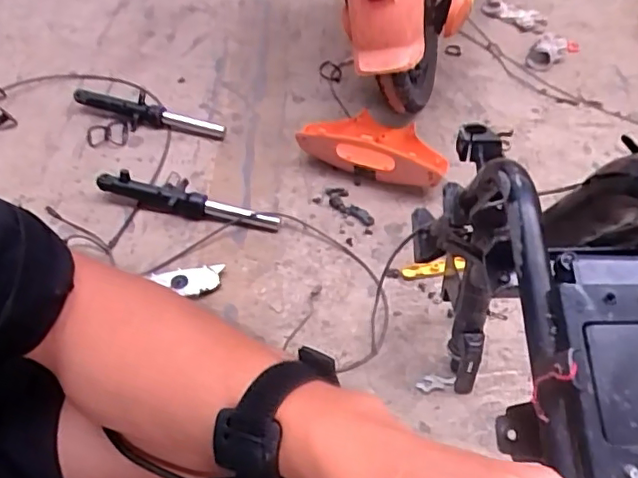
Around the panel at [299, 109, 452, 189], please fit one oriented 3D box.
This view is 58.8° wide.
[{"bbox_3d":[0.129,-0.216,1.214,0.312,0.095,0.188,17,50,15],"label":"panel"}]

